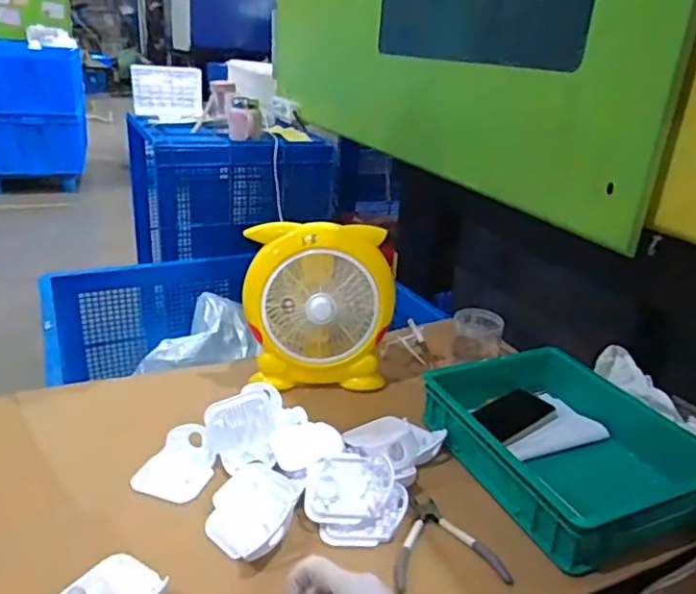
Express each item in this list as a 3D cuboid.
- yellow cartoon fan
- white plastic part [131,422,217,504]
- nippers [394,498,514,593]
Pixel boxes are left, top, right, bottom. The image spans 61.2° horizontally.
[{"bbox_3d":[-0.047,0.016,0.948,0.232,0.257,0.096,1,24,-7],"label":"yellow cartoon fan"},{"bbox_3d":[-0.221,0.217,0.780,0.087,0.031,0.115,10,24,14],"label":"white plastic part"},{"bbox_3d":[0.110,0.284,0.690,0.124,0.022,0.131,2,24,-5],"label":"nippers"}]

